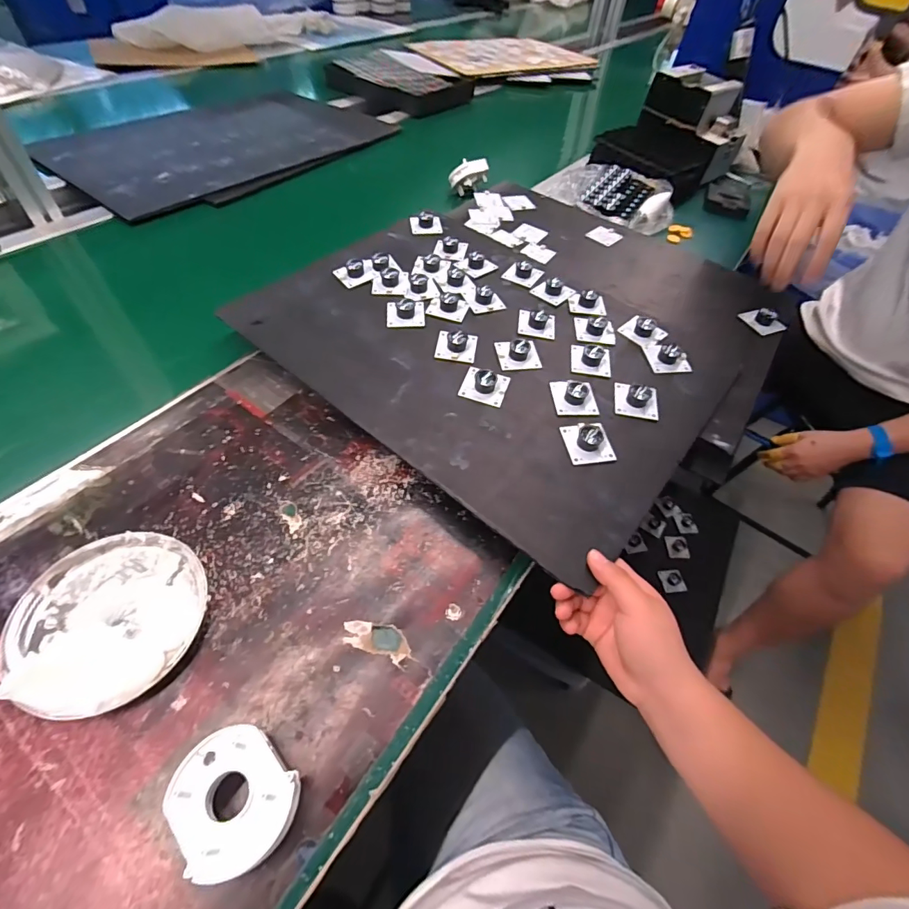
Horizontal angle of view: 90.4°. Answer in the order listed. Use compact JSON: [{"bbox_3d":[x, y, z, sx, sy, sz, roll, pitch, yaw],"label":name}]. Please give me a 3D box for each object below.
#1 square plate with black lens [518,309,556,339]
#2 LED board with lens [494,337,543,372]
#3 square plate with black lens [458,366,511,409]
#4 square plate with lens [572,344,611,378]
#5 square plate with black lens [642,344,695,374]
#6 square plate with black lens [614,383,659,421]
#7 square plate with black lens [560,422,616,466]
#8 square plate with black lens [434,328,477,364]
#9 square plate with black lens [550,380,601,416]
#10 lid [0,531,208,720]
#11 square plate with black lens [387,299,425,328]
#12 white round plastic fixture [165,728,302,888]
[{"bbox_3d":[0.096,-0.154,0.520,0.042,0.014,0.042,7,52,1],"label":"square plate with black lens"},{"bbox_3d":[0.070,-0.113,0.484,0.045,0.018,0.043,-4,53,-8],"label":"LED board with lens"},{"bbox_3d":[0.032,-0.075,0.454,0.044,0.020,0.041,17,53,8],"label":"square plate with black lens"},{"bbox_3d":[0.151,-0.109,0.490,0.043,0.017,0.050,9,52,2],"label":"square plate with lens"},{"bbox_3d":[0.240,-0.111,0.501,0.046,0.015,0.042,-1,53,-6],"label":"square plate with black lens"},{"bbox_3d":[0.187,-0.058,0.458,0.043,0.013,0.042,11,52,4],"label":"square plate with black lens"},{"bbox_3d":[0.126,-0.015,0.419,0.042,0.019,0.044,-4,53,-8],"label":"square plate with black lens"},{"bbox_3d":[0.003,-0.124,0.489,0.043,0.015,0.050,8,52,1],"label":"square plate with black lens"},{"bbox_3d":[0.122,-0.062,0.455,0.042,0.014,0.047,0,53,-5],"label":"square plate with black lens"},{"bbox_3d":[-0.253,0.117,0.330,0.122,0.016,0.129,2,52,-3],"label":"lid"},{"bbox_3d":[-0.056,-0.166,0.519,0.043,0.017,0.041,-1,53,-5],"label":"square plate with black lens"},{"bbox_3d":[-0.130,0.205,0.270,0.061,0.031,0.072,-34,62,-26],"label":"white round plastic fixture"}]

